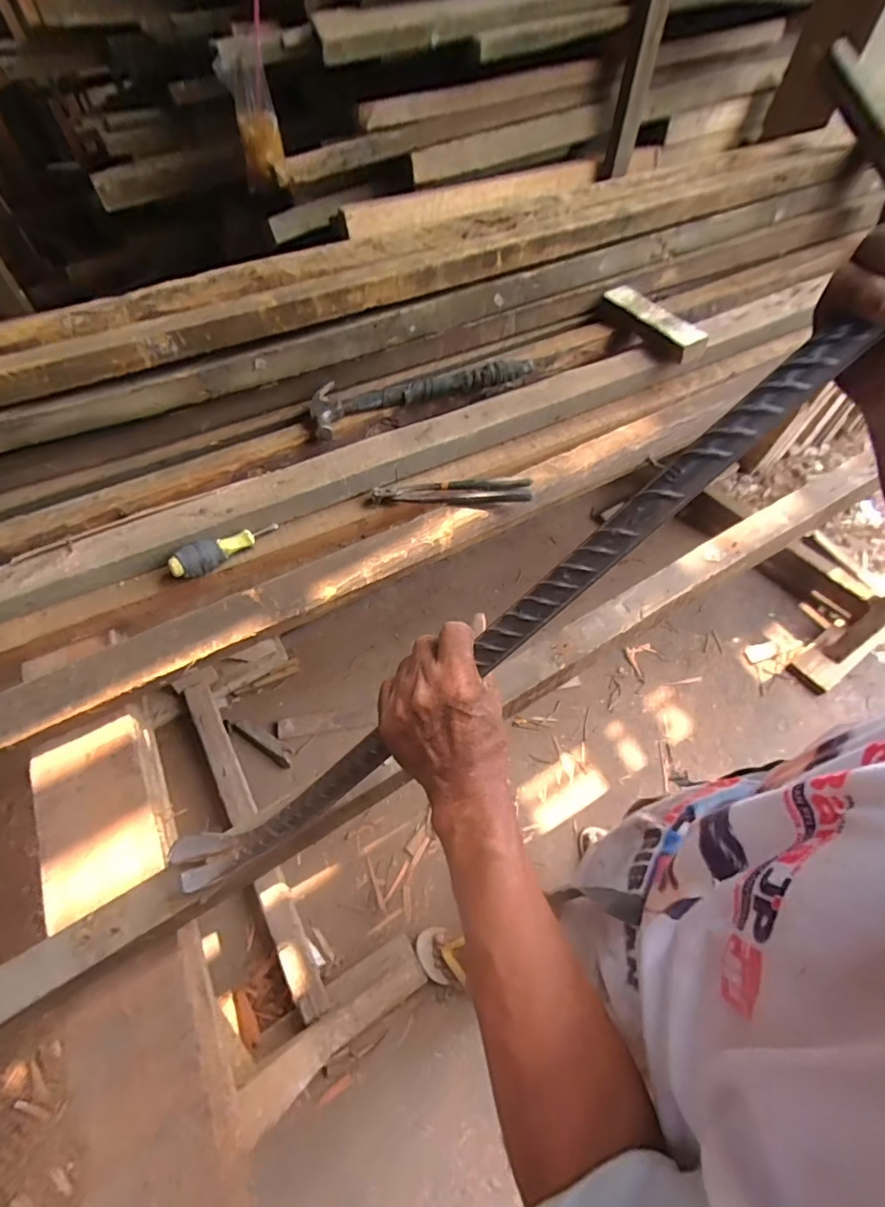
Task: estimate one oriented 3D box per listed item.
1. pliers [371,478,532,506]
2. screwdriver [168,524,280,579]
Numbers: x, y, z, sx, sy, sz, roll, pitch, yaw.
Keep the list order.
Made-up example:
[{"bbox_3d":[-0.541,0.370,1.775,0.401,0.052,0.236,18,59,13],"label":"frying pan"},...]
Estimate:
[{"bbox_3d":[0.012,-0.153,0.700,0.214,0.030,0.044,-1,59,-1],"label":"pliers"},{"bbox_3d":[-0.278,-0.073,0.654,0.140,0.035,0.036,-32,64,-18],"label":"screwdriver"}]

